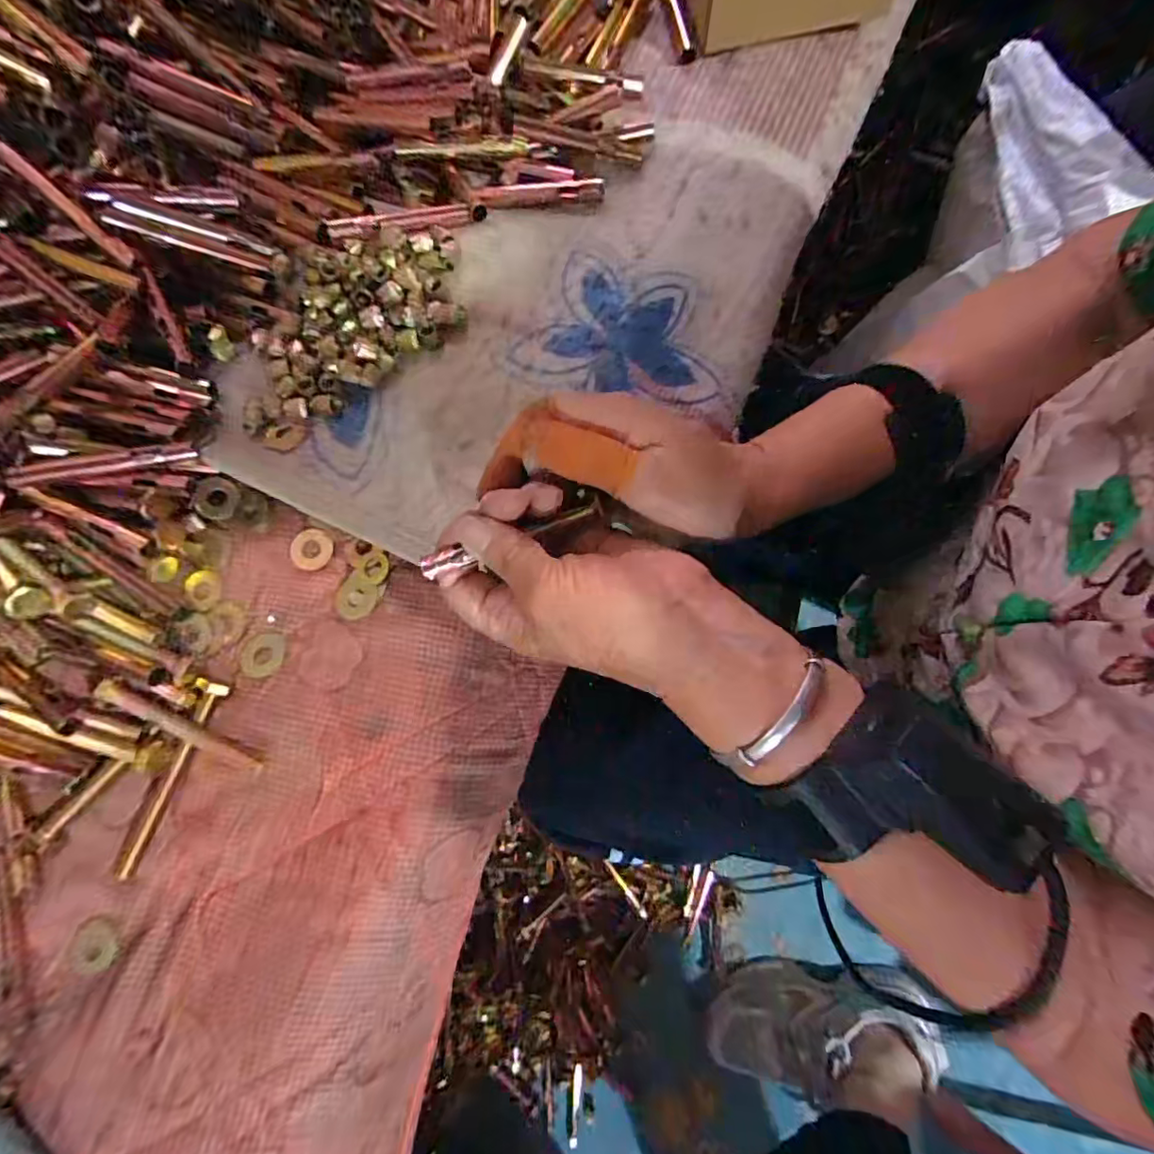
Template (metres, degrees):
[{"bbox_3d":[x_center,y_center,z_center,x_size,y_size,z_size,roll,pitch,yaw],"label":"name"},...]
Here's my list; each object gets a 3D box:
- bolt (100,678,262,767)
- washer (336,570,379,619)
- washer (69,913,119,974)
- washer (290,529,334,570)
[{"bbox_3d":[-0.208,0.078,0.290,0.099,0.008,0.010,23,81,9],"label":"bolt"},{"bbox_3d":[-0.123,0.011,0.309,0.024,0.004,0.023,-2,73,7],"label":"washer"},{"bbox_3d":[-0.245,0.186,0.282,0.025,0.005,0.025,-1,78,4],"label":"washer"},{"bbox_3d":[-0.153,-0.016,0.321,0.025,0.005,0.023,6,78,6],"label":"washer"}]

